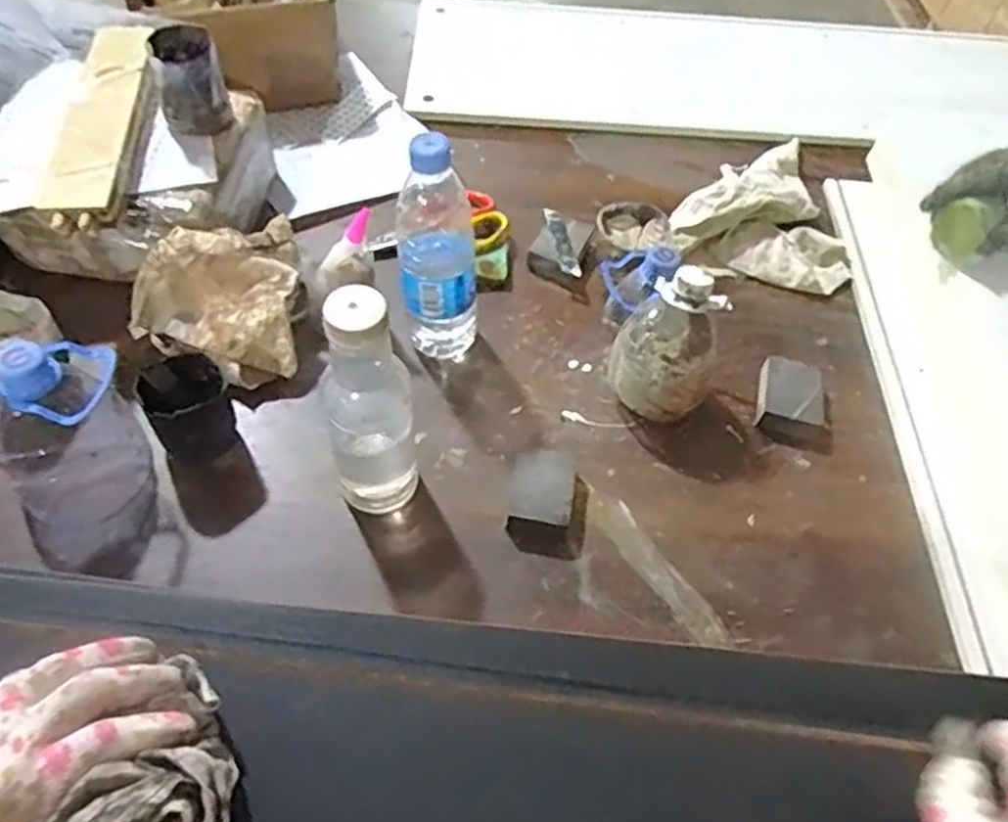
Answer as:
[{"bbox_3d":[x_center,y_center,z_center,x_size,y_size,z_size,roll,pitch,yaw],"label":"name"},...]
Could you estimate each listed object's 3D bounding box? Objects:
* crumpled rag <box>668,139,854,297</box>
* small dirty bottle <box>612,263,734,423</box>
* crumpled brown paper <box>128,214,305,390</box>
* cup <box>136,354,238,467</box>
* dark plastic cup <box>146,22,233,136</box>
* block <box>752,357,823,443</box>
[{"bbox_3d":[0.288,-0.223,0.832,0.189,0.045,0.226,19,55,10],"label":"crumpled rag"},{"bbox_3d":[0.137,-0.051,0.657,0.086,0.128,0.082,19,55,10],"label":"small dirty bottle"},{"bbox_3d":[-0.251,-0.109,0.692,0.162,0.059,0.143,18,98,5],"label":"crumpled brown paper"},{"bbox_3d":[-0.256,0.001,0.632,0.062,0.071,0.068,-30,61,-23],"label":"cup"},{"bbox_3d":[-0.292,-0.309,0.718,0.058,0.086,0.057,2,54,-2],"label":"dark plastic cup"},{"bbox_3d":[0.259,-0.011,0.697,0.054,0.024,0.070,14,55,7],"label":"block"}]

